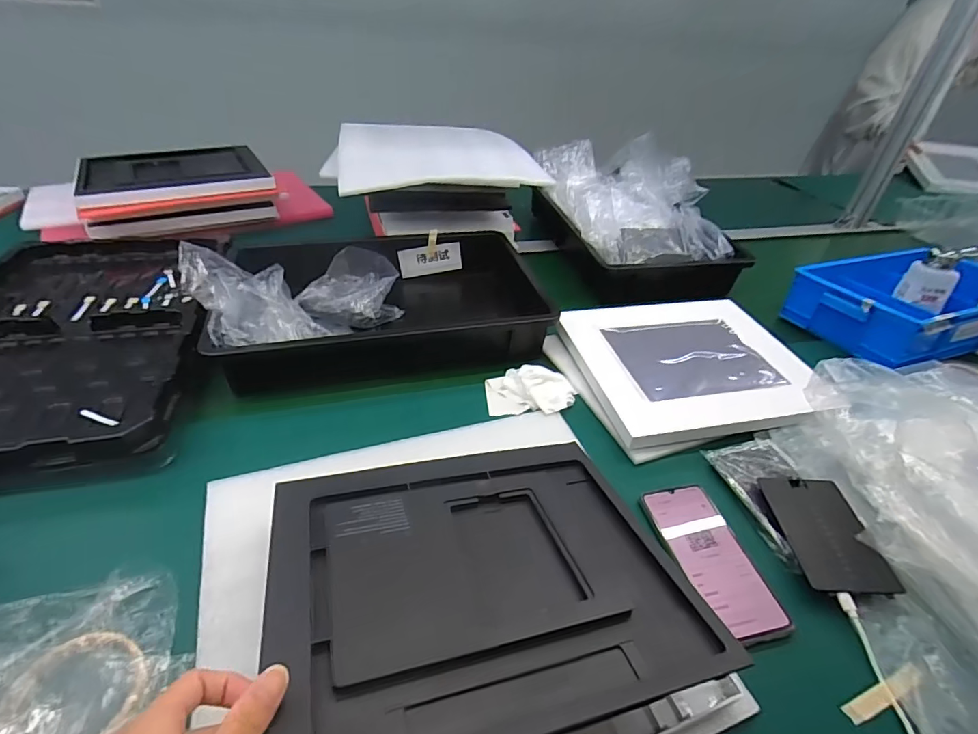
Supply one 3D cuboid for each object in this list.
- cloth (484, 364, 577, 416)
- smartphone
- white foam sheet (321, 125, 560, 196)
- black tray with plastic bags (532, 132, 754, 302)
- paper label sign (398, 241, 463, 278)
[{"bbox_3d":[0.054,0.023,0.610,0.114,0.034,0.089,5,38,0],"label":"cloth"},{"bbox_3d":[0.207,0.177,0.448,0.073,0.015,0.150,-6,39,-14],"label":"smartphone"},{"bbox_3d":[-0.092,-0.359,0.803,0.333,0.041,0.281,-4,39,-11],"label":"white foam sheet"},{"bbox_3d":[0.282,-0.299,0.938,0.299,0.143,0.411,-5,39,-13],"label":"black tray with plastic bags"},{"bbox_3d":[-0.101,-0.185,0.831,0.107,0.049,0.004,-11,27,-9],"label":"paper label sign"}]

